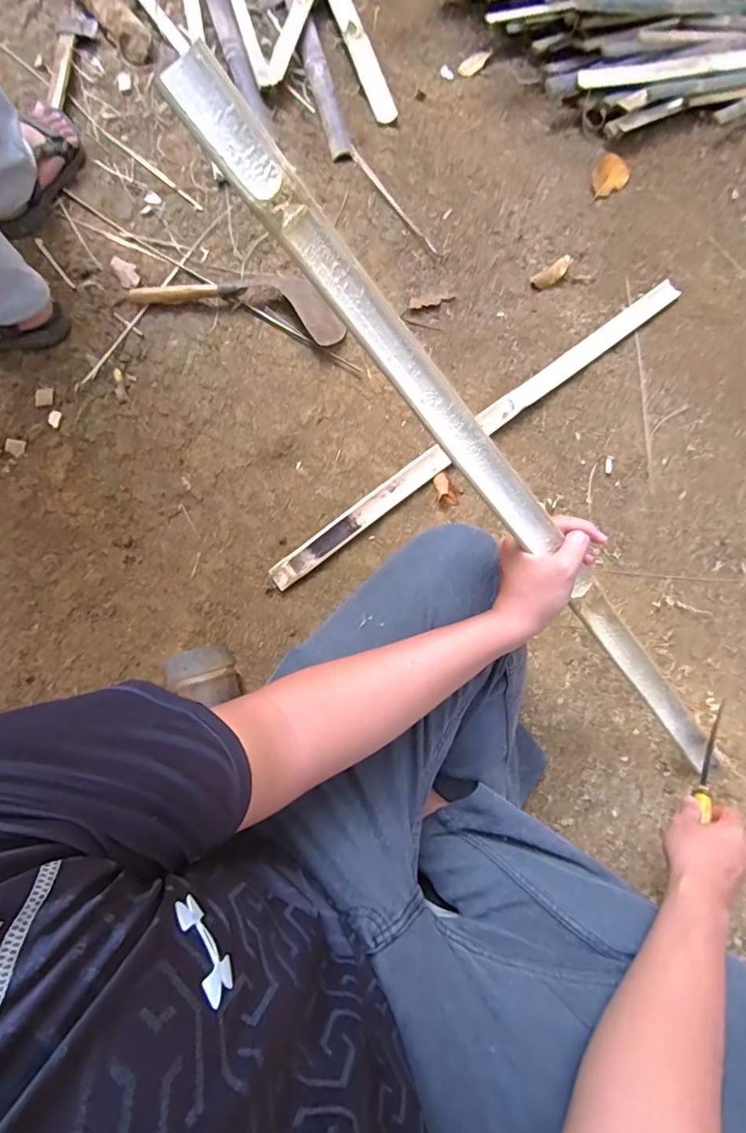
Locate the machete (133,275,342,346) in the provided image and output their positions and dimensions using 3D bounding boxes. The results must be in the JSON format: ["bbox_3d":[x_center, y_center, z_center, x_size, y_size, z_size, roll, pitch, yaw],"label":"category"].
[{"bbox_3d":[-0.230,-0.491,0.875,0.387,0.035,0.134,17,75,3],"label":"machete"}]

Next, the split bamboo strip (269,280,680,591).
[{"bbox_3d":[0.194,-0.242,0.816,0.867,0.024,0.045,-37,79,-10],"label":"split bamboo strip"}]

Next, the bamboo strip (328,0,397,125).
[{"bbox_3d":[-0.095,-1.320,1.102,0.056,0.029,0.841,-17,76,-6],"label":"bamboo strip"}]

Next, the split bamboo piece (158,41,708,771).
[{"bbox_3d":[0.160,-0.018,0.456,0.035,0.012,0.825,-41,118,9],"label":"split bamboo piece"}]

